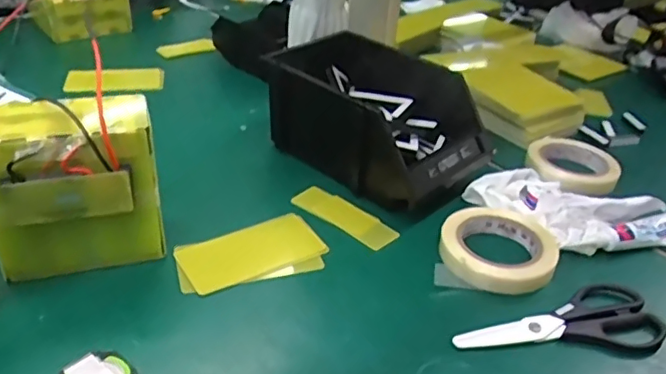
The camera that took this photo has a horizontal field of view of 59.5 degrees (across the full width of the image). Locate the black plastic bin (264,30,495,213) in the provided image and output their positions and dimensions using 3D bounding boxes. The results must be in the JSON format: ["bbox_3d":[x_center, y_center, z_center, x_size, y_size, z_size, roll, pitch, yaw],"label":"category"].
[{"bbox_3d":[0.044,-0.078,0.713,0.250,0.131,0.158,28,40,33],"label":"black plastic bin"}]

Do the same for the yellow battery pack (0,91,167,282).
[{"bbox_3d":[-0.230,0.003,0.525,0.147,0.158,0.093,-10,35,-21],"label":"yellow battery pack"}]

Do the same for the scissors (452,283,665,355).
[{"bbox_3d":[0.200,0.123,0.515,0.195,0.012,0.073,-6,34,-16],"label":"scissors"}]

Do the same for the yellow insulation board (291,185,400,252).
[{"bbox_3d":[0.014,0.032,0.642,0.124,0.006,0.042,29,52,30],"label":"yellow insulation board"}]

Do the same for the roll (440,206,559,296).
[{"bbox_3d":[0.169,0.063,0.598,0.112,0.030,0.116,3,33,-2],"label":"roll"}]

